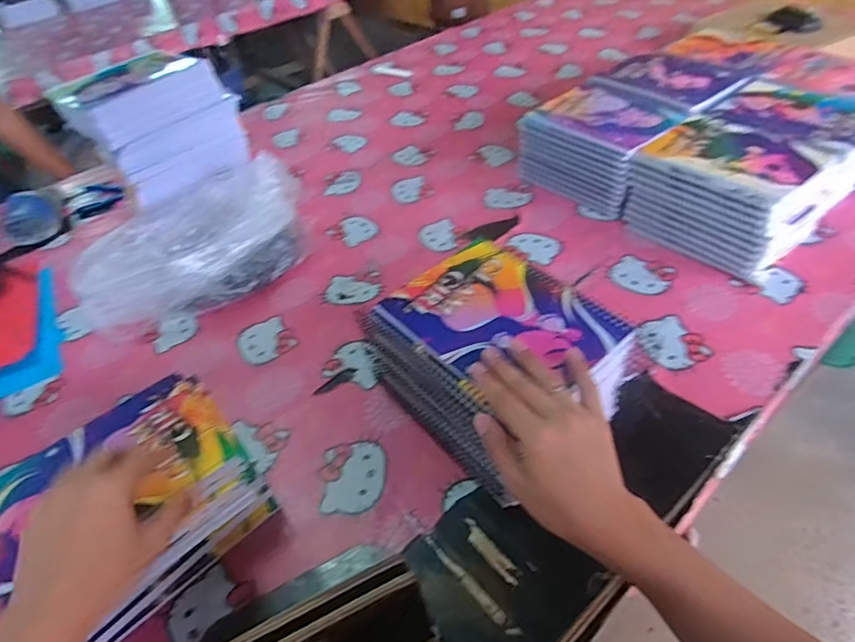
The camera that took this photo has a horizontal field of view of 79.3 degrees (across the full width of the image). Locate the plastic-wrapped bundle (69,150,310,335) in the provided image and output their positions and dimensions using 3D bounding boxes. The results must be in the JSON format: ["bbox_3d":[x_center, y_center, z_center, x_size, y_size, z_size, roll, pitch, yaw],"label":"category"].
[{"bbox_3d":[-0.335,-0.110,0.747,0.315,0.114,0.192,-37,53,-26],"label":"plastic-wrapped bundle"}]

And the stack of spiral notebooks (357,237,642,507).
[{"bbox_3d":[0.069,0.051,0.527,0.167,0.147,0.209,-31,50,-22],"label":"stack of spiral notebooks"}]

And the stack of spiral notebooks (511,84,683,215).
[{"bbox_3d":[0.260,-0.274,0.825,0.198,0.123,0.130,33,58,32],"label":"stack of spiral notebooks"}]

